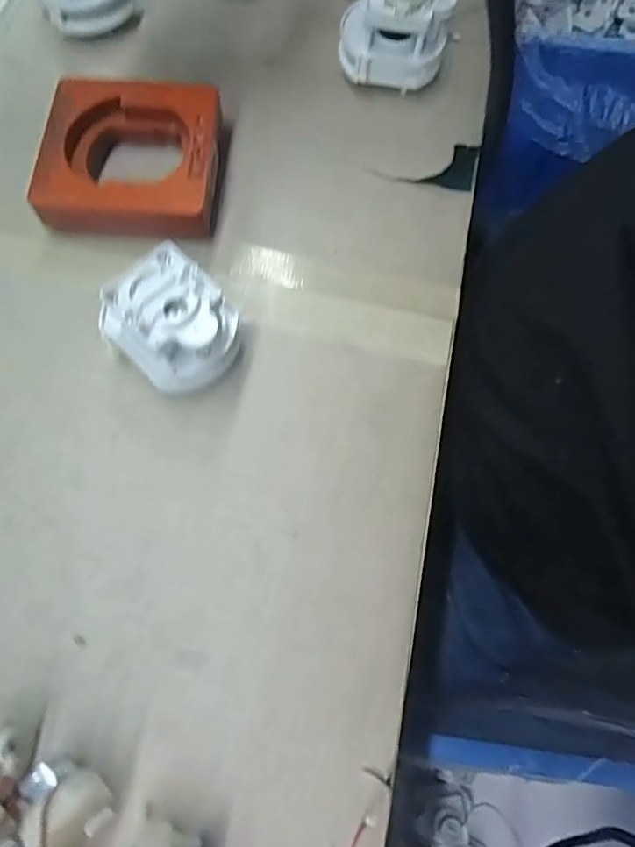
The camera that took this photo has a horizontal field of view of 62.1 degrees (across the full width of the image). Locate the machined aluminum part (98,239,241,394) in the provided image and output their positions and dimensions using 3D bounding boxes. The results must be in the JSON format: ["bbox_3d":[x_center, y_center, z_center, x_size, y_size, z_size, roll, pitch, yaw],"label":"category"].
[{"bbox_3d":[-0.073,-0.048,0.274,0.057,0.049,0.055,41,75,12],"label":"machined aluminum part"}]

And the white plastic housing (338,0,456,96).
[{"bbox_3d":[0.050,-0.256,0.346,0.069,0.063,0.048,13,71,3],"label":"white plastic housing"}]

